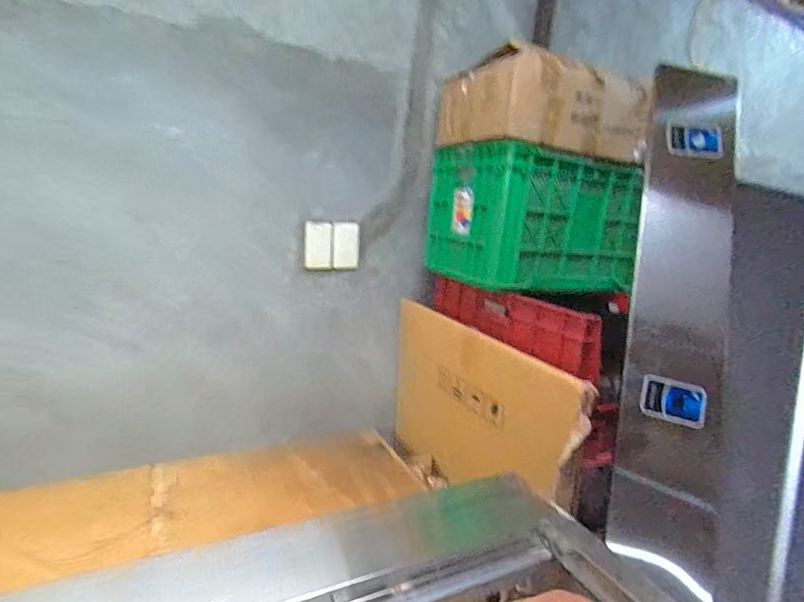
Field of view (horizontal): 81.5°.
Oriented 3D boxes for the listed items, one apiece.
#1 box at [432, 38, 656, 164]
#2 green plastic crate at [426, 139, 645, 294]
[{"bbox_3d":[0.332,-0.457,1.145,0.369,0.177,0.343,-1,14,-27],"label":"box"},{"bbox_3d":[0.327,-0.204,1.198,0.408,0.305,0.356,-1,14,-27],"label":"green plastic crate"}]

